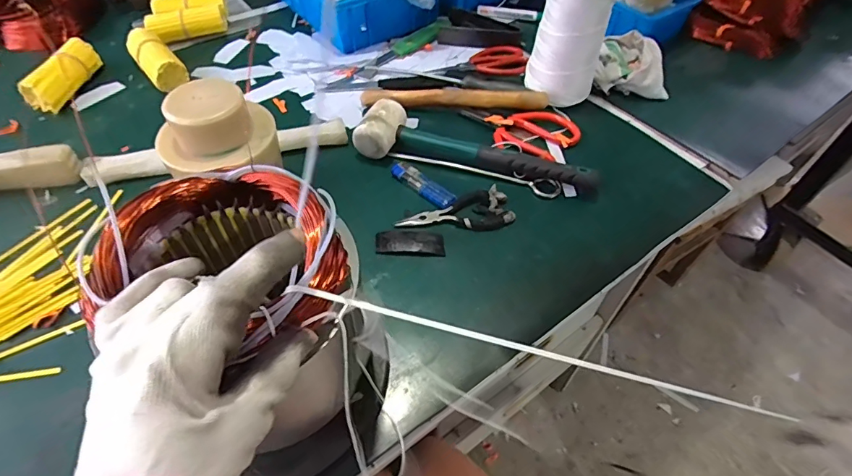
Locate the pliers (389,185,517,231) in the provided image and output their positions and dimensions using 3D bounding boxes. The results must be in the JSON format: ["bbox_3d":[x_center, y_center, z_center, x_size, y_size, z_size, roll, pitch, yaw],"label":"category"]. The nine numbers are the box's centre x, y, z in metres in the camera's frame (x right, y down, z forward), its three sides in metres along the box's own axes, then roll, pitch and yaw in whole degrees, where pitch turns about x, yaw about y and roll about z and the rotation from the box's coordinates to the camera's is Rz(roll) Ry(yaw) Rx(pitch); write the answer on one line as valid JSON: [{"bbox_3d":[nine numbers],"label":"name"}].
[{"bbox_3d":[0.031,-0.030,0.498,0.125,0.012,0.060,-13,52,-11],"label":"pliers"}]

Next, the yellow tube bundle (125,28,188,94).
[{"bbox_3d":[-0.386,-0.258,0.643,0.052,0.038,0.134,-29,57,-22],"label":"yellow tube bundle"}]

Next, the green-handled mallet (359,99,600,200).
[{"bbox_3d":[0.062,-0.107,0.537,0.285,0.043,0.067,13,52,9],"label":"green-handled mallet"}]

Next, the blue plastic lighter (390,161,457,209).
[{"bbox_3d":[-0.003,-0.062,0.524,0.086,0.012,0.024,35,59,24],"label":"blue plastic lighter"}]

